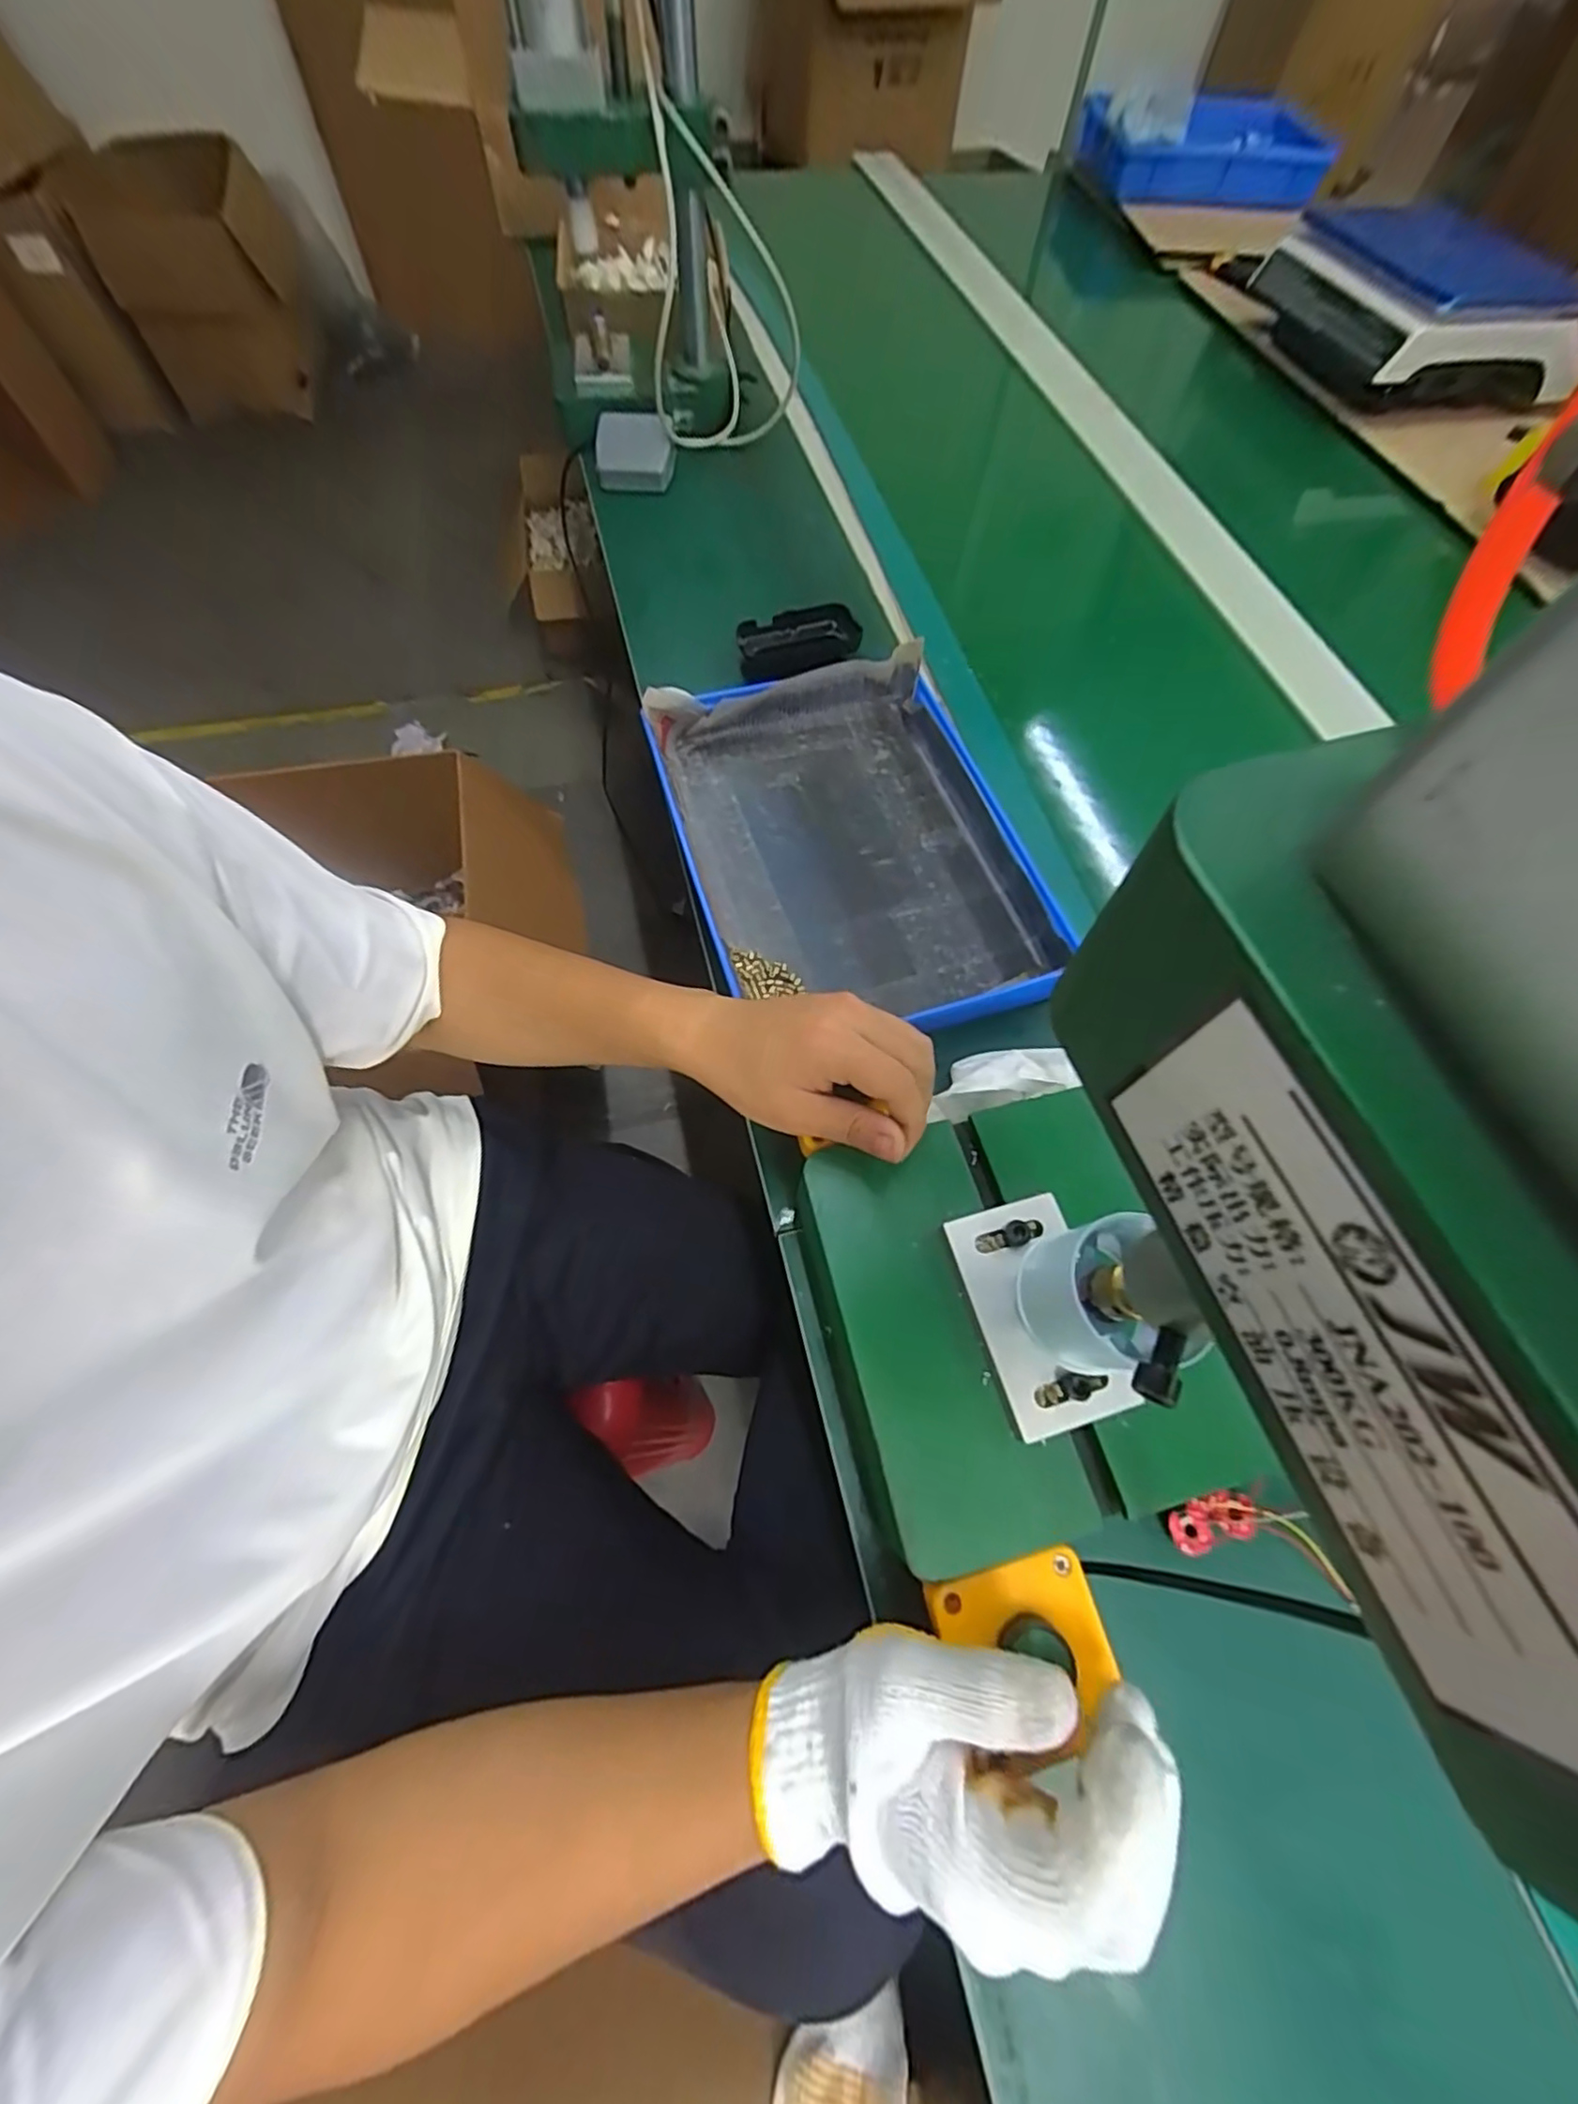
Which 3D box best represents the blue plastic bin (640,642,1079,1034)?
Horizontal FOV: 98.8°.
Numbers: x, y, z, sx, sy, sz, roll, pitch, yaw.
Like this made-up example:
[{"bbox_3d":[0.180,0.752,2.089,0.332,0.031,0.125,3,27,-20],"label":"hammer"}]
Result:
[{"bbox_3d":[0.042,-0.152,0.498,0.233,0.043,0.307,-15,67,-10],"label":"blue plastic bin"}]

